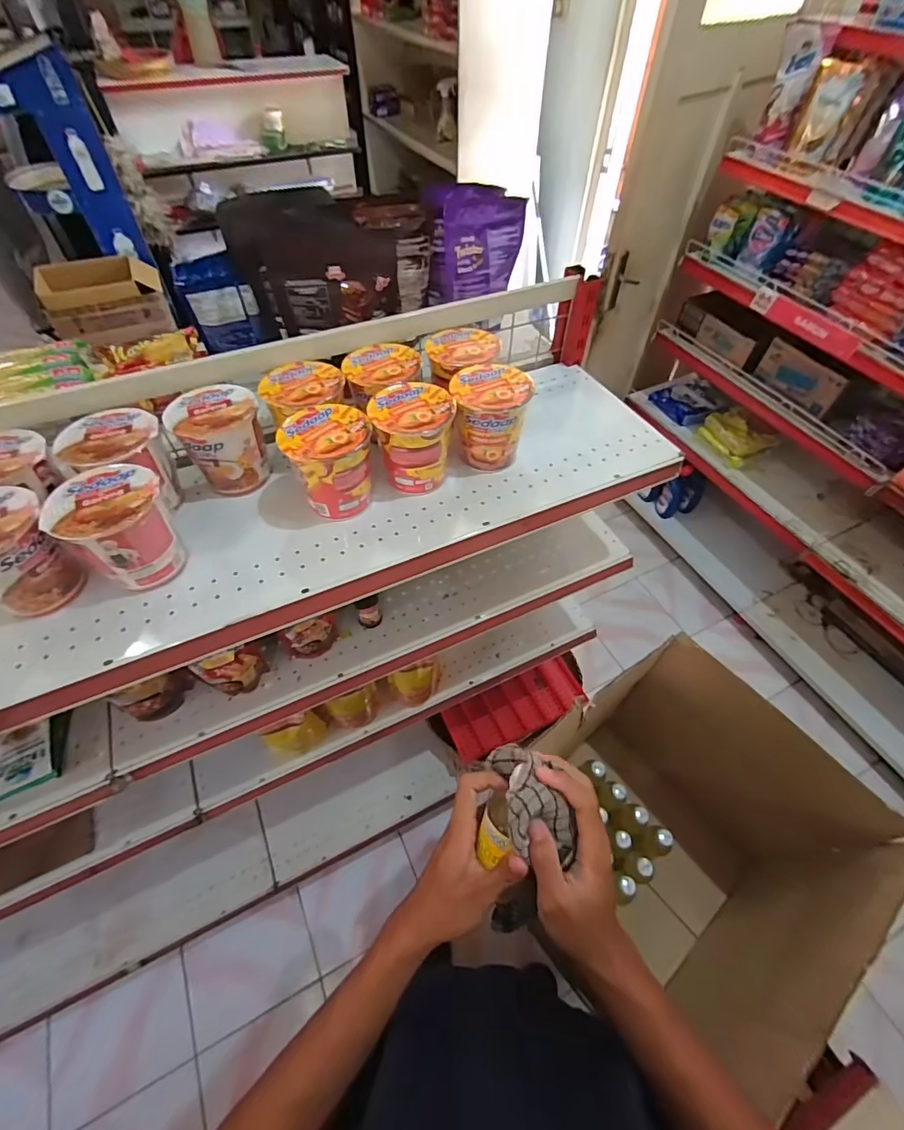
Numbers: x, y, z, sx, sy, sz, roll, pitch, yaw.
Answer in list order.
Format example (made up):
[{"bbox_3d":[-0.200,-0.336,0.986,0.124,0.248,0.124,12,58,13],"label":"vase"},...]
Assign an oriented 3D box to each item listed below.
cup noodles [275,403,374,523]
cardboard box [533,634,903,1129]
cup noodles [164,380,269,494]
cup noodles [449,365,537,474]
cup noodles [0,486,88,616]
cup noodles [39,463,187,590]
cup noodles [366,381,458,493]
[{"bbox_3d":[-0.151,-0.128,0.604,0.102,0.104,0.099,0,54,-1],"label":"cup noodles"},{"bbox_3d":[0.369,0.439,0.821,0.288,0.469,0.398,-32,60,-22],"label":"cardboard box"},{"bbox_3d":[-0.301,-0.165,0.635,0.101,0.109,0.099,-35,61,-23],"label":"cup noodles"},{"bbox_3d":[0.051,-0.202,0.664,0.105,0.108,0.103,12,54,8],"label":"cup noodles"},{"bbox_3d":[-0.475,-0.012,0.512,0.102,0.107,0.104,36,61,23],"label":"cup noodles"},{"bbox_3d":[-0.367,-0.041,0.536,0.105,0.104,0.108,29,58,19],"label":"cup noodles"},{"bbox_3d":[-0.051,-0.166,0.639,0.101,0.112,0.107,-4,54,-4],"label":"cup noodles"}]

